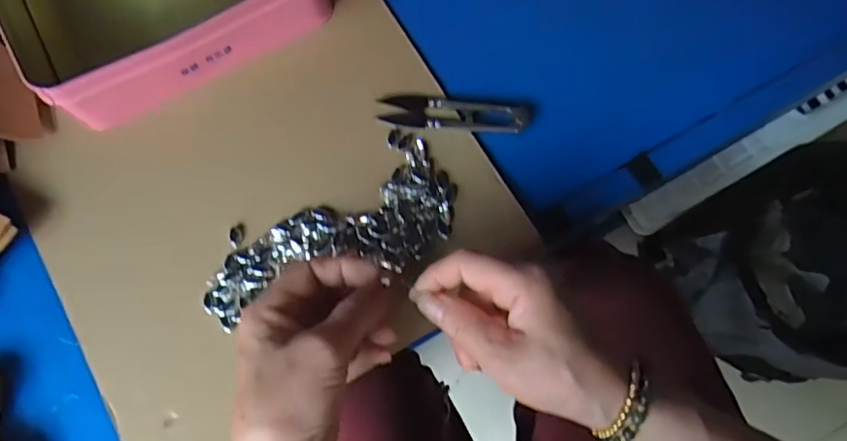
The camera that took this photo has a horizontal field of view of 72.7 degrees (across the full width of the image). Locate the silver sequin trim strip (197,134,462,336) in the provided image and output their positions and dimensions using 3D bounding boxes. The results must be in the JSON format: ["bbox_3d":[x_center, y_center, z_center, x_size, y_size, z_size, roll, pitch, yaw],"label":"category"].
[{"bbox_3d":[-0.063,0.006,0.378,0.170,0.010,0.082,-23,77,-5],"label":"silver sequin trim strip"}]

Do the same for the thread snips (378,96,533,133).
[{"bbox_3d":[0.021,-0.073,0.396,0.101,0.008,0.022,4,76,2],"label":"thread snips"}]

